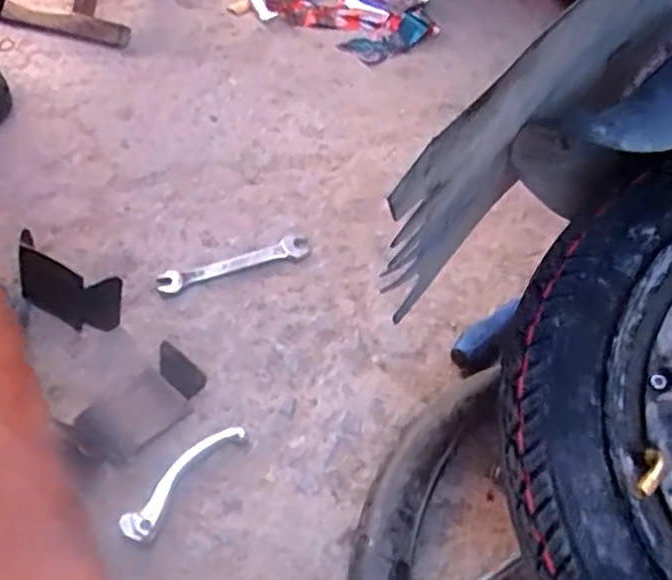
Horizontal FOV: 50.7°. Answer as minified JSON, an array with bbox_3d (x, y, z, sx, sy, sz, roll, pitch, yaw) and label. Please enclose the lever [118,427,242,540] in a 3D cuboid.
[{"bbox_3d":[-0.115,0.138,0.525,0.027,0.017,0.113,27,51,21],"label":"lever"}]

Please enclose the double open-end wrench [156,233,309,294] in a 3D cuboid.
[{"bbox_3d":[-0.101,-0.027,0.688,0.145,0.010,0.026,-16,49,-18],"label":"double open-end wrench"}]

